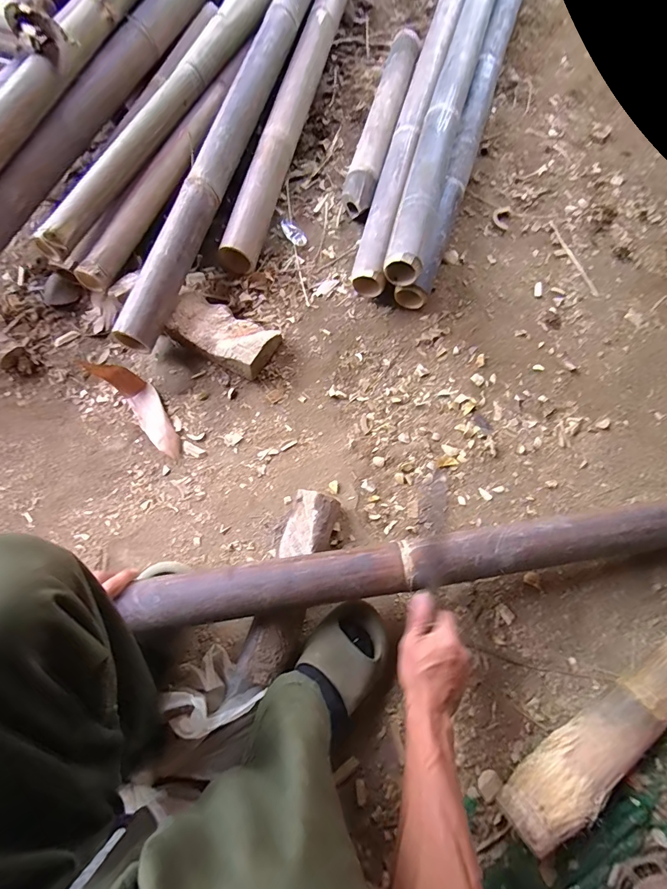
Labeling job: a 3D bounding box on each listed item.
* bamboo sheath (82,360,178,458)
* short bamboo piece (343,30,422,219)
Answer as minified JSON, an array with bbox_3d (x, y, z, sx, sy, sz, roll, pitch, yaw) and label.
[{"bbox_3d":[-0.328,-0.067,0.649,0.056,0.051,0.207,-41,79,-11],"label":"bamboo sheath"},{"bbox_3d":[0.105,-0.696,0.825,0.070,0.071,0.506,16,75,4],"label":"short bamboo piece"}]

